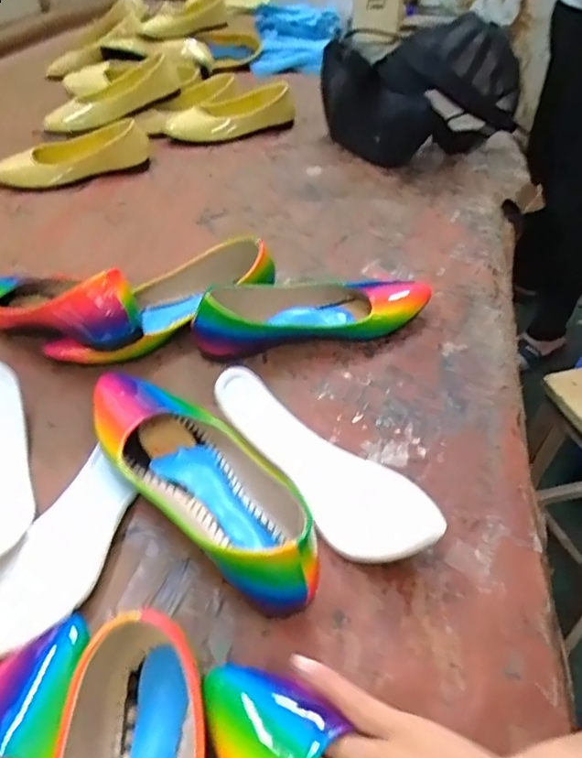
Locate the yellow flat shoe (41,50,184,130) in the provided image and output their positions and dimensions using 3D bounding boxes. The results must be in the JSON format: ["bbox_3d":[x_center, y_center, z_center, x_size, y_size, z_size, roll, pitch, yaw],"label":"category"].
[{"bbox_3d":[-0.313,-0.490,1.001,0.243,0.059,0.082,-22,44,4],"label":"yellow flat shoe"}]

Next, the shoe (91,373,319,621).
[{"bbox_3d":[-0.067,0.066,0.426,0.094,0.055,0.251,-32,51,-32],"label":"shoe"}]

